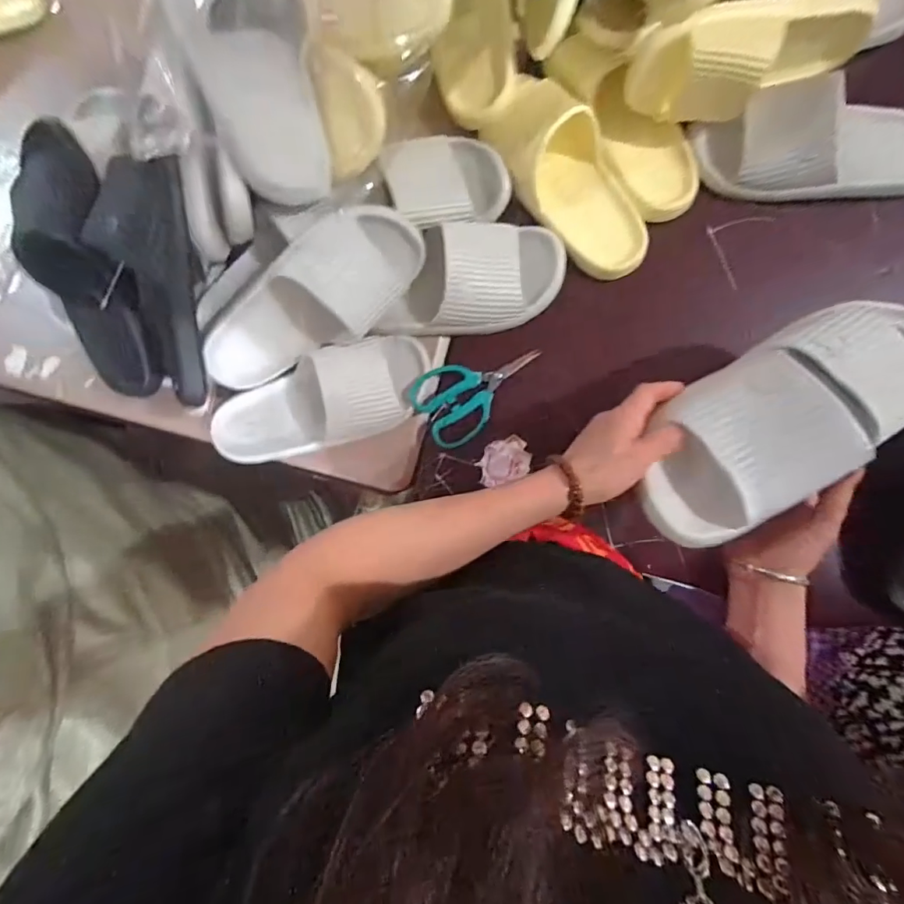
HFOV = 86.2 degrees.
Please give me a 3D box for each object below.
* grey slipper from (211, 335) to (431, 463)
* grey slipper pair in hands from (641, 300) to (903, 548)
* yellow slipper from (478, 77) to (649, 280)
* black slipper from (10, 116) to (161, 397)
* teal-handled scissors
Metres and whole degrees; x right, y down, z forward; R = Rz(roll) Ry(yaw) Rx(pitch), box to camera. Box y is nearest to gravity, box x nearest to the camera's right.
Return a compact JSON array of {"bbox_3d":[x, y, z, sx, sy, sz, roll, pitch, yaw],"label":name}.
[{"bbox_3d":[-0.145,-0.055,0.531,0.245,0.056,0.096,-21,87,0],"label":"grey slipper"},{"bbox_3d":[0.274,-0.041,0.371,0.286,0.075,0.108,-31,87,-11],"label":"grey slipper pair in hands"},{"bbox_3d":[0.132,-0.299,0.525,0.092,0.059,0.224,-32,87,0],"label":"yellow slipper"},{"bbox_3d":[-0.378,-0.185,0.485,0.085,0.068,0.265,-11,108,1],"label":"black slipper"},{"bbox_3d":[0.031,-0.075,0.552,0.147,0.009,0.089,-32,87,0],"label":"teal-handled scissors"}]

